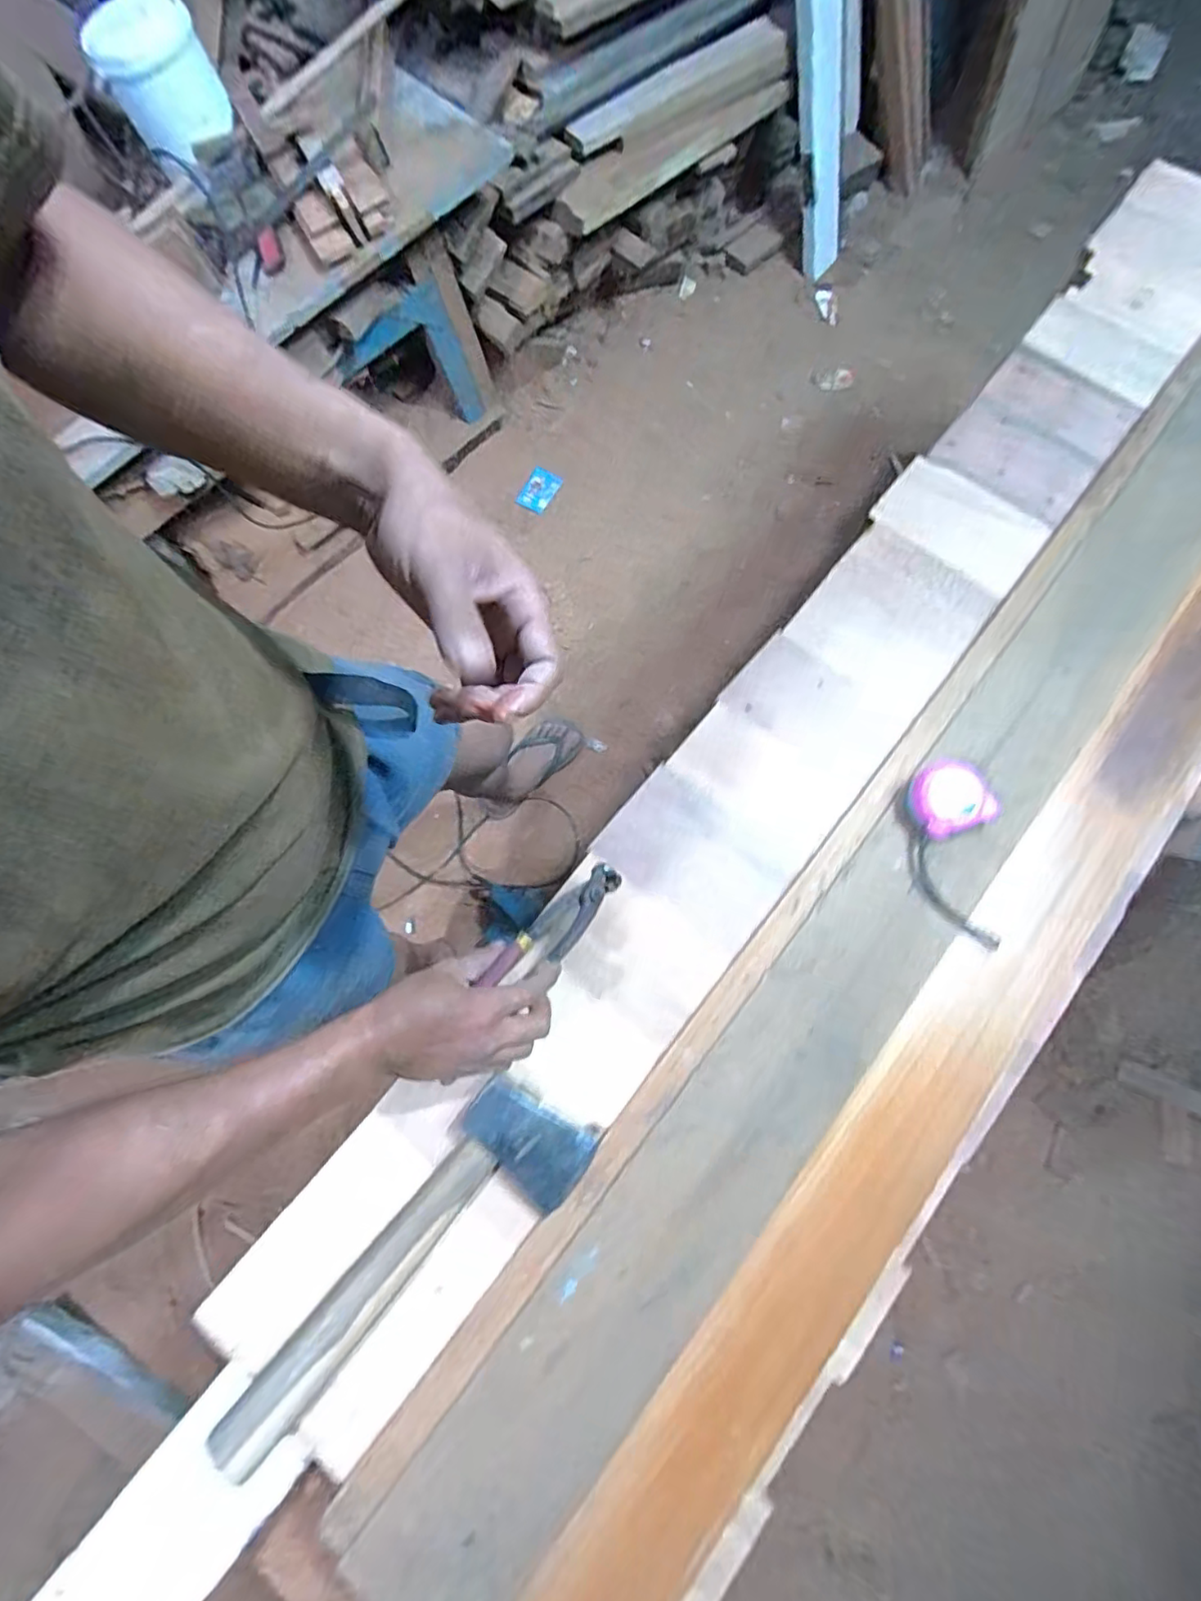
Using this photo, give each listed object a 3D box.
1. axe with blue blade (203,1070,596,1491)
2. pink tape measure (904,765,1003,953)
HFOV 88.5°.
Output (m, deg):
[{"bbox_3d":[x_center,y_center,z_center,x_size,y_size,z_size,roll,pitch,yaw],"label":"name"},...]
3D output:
[{"bbox_3d":[-0.150,0.394,0.495,0.107,0.030,0.342,38,77,12],"label":"axe with blue blade"},{"bbox_3d":[0.341,0.050,0.589,0.075,0.027,0.173,-2,85,0],"label":"pink tape measure"}]

